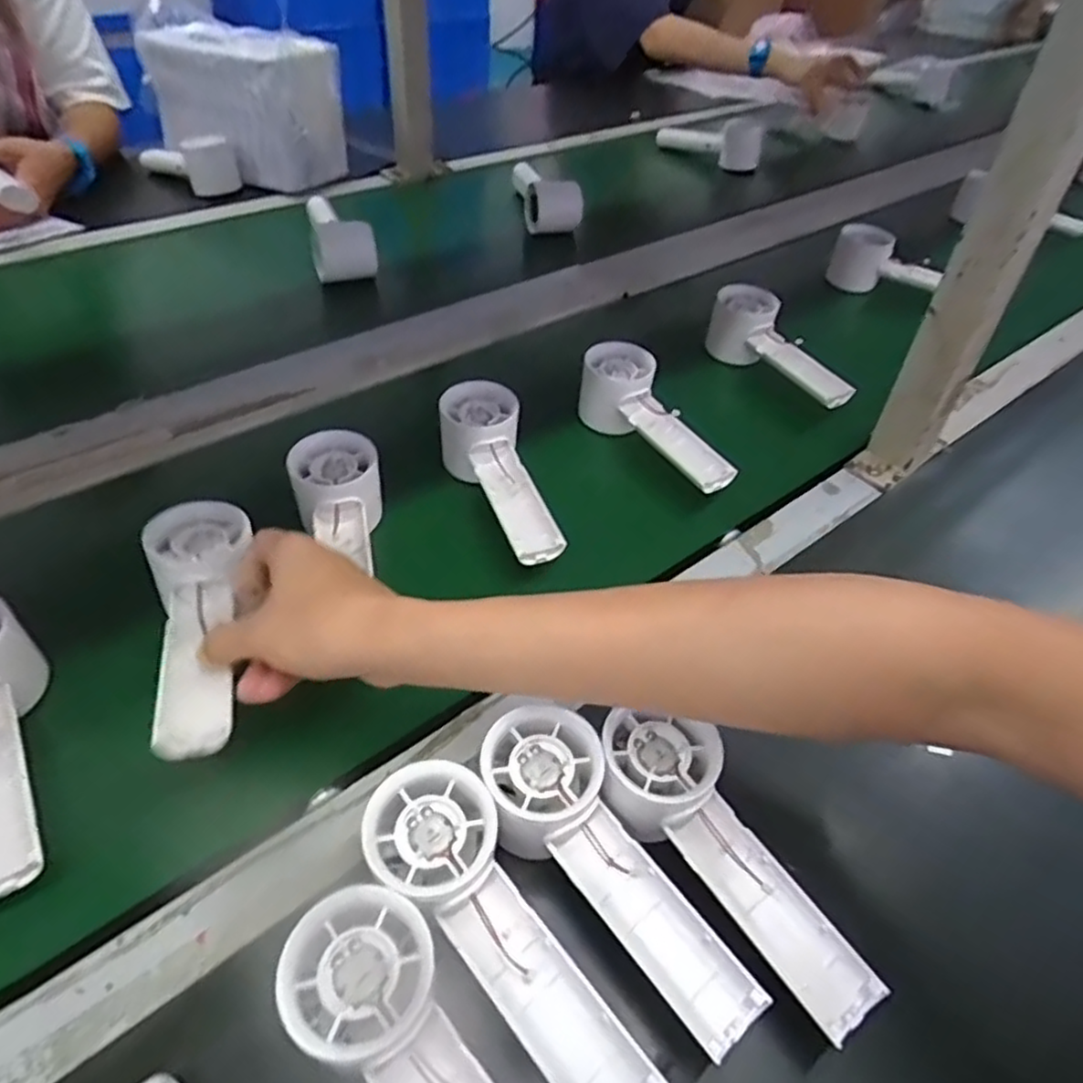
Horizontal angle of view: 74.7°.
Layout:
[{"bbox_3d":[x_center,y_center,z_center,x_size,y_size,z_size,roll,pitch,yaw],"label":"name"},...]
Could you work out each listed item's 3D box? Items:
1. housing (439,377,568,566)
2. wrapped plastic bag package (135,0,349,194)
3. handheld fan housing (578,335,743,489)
[{"bbox_3d":[-0.032,-0.046,0.509,0.063,0.051,0.158,-10,50,-13],"label":"housing"},{"bbox_3d":[-0.380,-0.557,0.902,0.263,0.162,0.101,22,50,14],"label":"wrapped plastic bag package"},{"bbox_3d":[0.094,-0.095,0.566,0.052,0.059,0.157,-30,57,-27],"label":"handheld fan housing"}]

